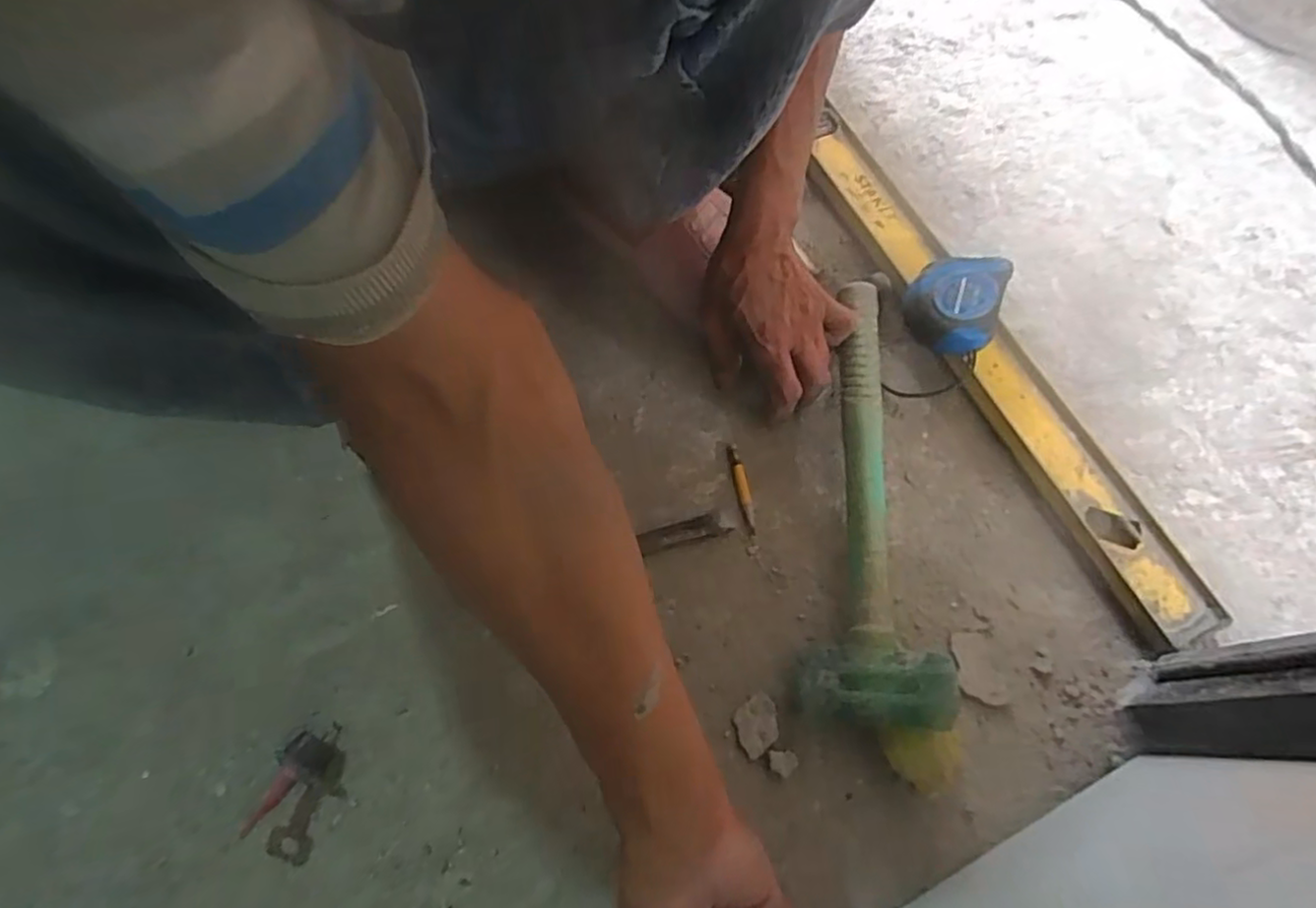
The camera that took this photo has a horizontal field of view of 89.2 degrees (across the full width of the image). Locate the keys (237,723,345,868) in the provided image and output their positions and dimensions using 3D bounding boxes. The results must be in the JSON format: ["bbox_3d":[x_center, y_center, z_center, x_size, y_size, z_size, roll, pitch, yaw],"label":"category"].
[{"bbox_3d":[-0.213,0.202,0.395,0.039,0.032,0.072,-1,66,-2],"label":"keys"}]

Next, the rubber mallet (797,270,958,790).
[{"bbox_3d":[0.137,0.037,0.469,0.094,0.061,0.356,0,66,-2],"label":"rubber mallet"}]

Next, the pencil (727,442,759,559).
[{"bbox_3d":[0.064,0.033,0.497,0.010,0.007,0.086,-7,67,-5],"label":"pencil"}]

